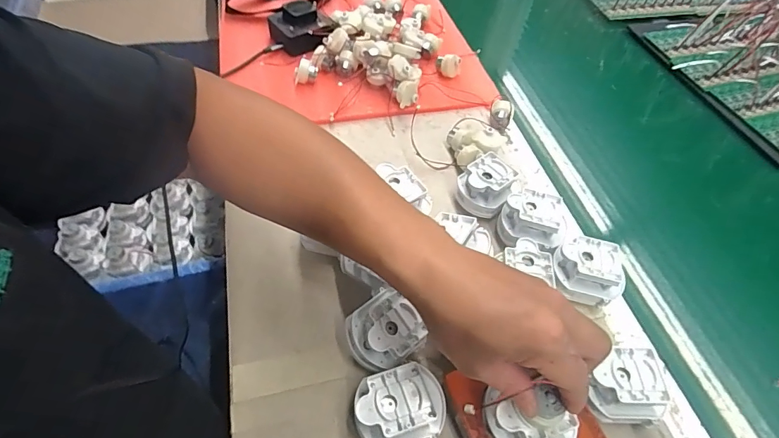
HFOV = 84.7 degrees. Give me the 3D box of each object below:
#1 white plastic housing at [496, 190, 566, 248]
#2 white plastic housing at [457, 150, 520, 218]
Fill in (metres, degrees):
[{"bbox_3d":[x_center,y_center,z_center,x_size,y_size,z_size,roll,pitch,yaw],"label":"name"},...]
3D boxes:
[{"bbox_3d":[0.148,0.002,0.450,0.062,0.037,0.055,6,52,0],"label":"white plastic housing"},{"bbox_3d":[0.105,-0.037,0.478,0.057,0.044,0.055,2,52,-3],"label":"white plastic housing"}]

